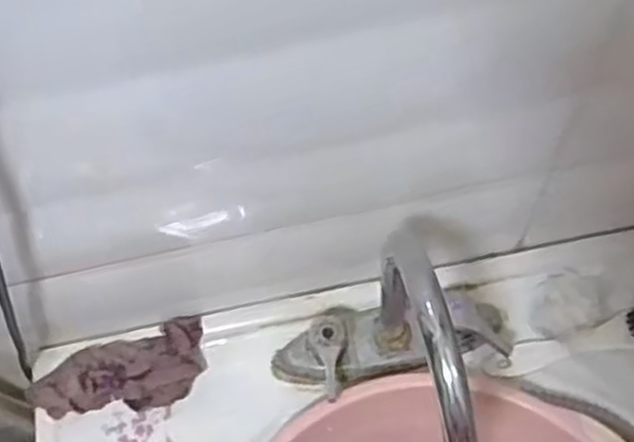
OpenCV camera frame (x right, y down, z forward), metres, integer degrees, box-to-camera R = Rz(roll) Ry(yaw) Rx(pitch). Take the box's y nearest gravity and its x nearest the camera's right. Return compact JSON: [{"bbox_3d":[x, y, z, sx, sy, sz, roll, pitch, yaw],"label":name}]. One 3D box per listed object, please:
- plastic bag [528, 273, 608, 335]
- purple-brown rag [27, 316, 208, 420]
[{"bbox_3d":[0.208,0.067,0.638,0.066,0.026,0.049,-11,67,1],"label":"plastic bag"},{"bbox_3d":[-0.161,0.131,0.639,0.145,0.028,0.063,-21,67,-4],"label":"purple-brown rag"}]

